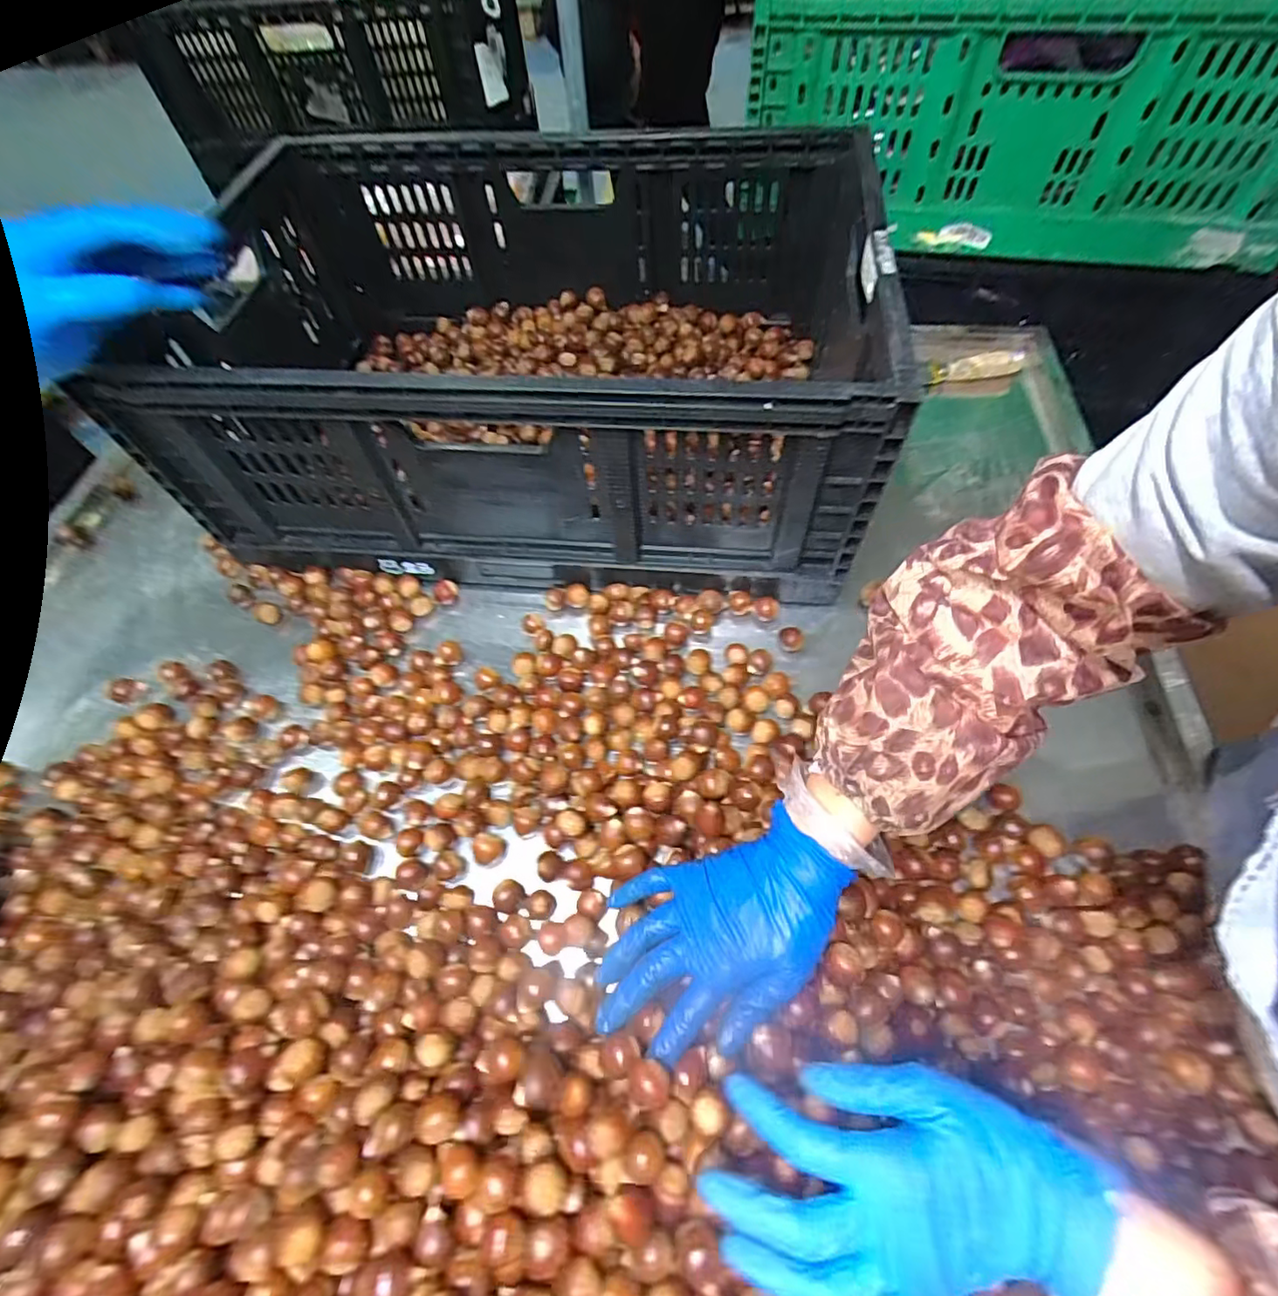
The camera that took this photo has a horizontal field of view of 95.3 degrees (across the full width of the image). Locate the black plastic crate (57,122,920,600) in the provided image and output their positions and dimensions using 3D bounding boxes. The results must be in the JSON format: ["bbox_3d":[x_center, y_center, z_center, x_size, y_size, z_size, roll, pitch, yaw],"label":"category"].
[{"bbox_3d":[-0.092,-0.288,0.581,0.589,0.220,0.404,3,59,5],"label":"black plastic crate"}]

